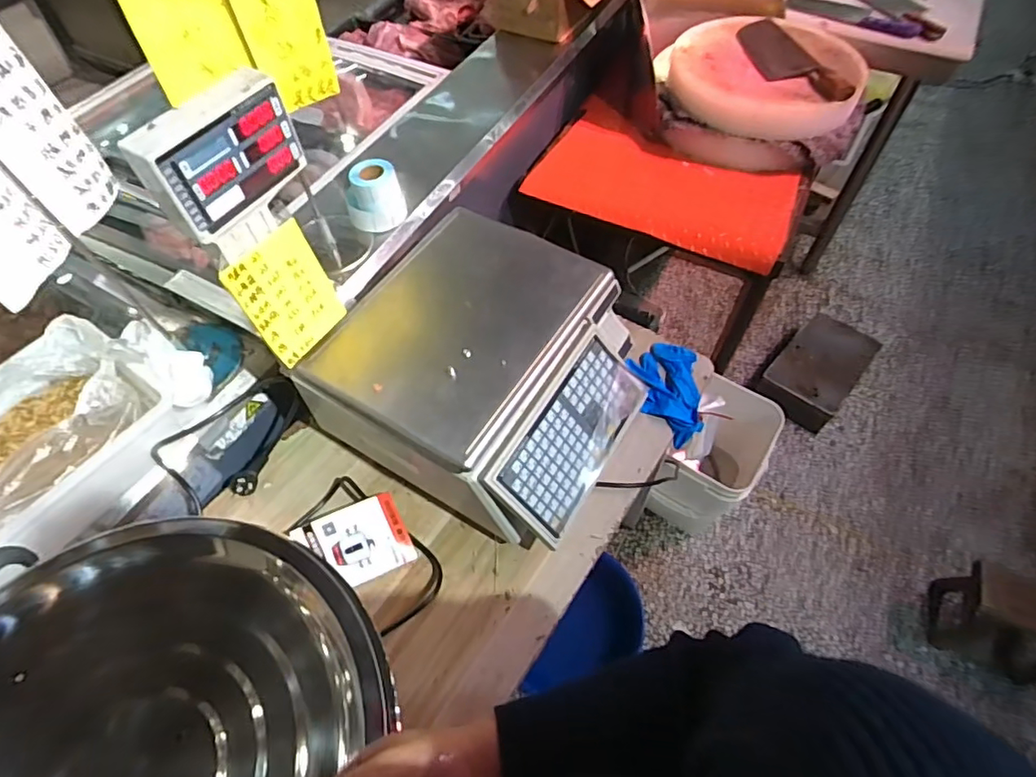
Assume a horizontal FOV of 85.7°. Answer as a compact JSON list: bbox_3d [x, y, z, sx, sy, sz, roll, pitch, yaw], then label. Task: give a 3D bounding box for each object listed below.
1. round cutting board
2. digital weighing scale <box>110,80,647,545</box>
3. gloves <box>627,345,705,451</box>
[{"bbox_3d":[0.553,-0.726,1.267,0.413,0.073,0.409,15,59,11],"label":"round cutting board"},{"bbox_3d":[-0.054,-0.116,0.677,0.429,0.442,0.357,26,62,18],"label":"digital weighing scale"},{"bbox_3d":[0.234,0.002,0.894,0.108,0.025,0.180,5,57,5],"label":"gloves"}]

